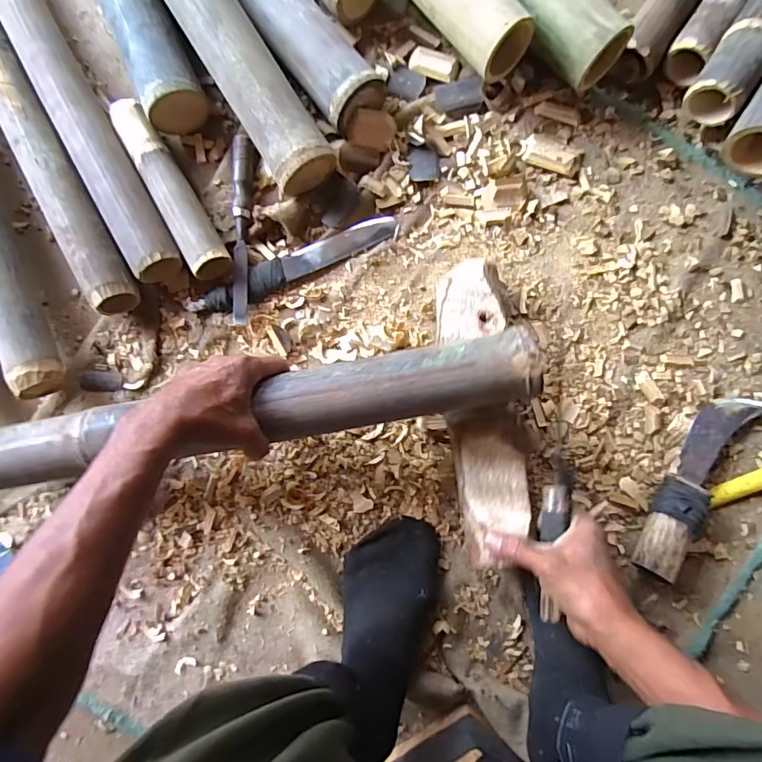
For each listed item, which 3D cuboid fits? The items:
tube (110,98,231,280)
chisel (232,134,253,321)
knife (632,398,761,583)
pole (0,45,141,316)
[{"bbox_3d":[-0.263,-0.241,0.580,0.049,0.041,0.249,-30,86,1],"label":"tube"},{"bbox_3d":[-0.175,-0.190,0.587,0.025,0.020,0.239,0,87,3],"label":"chisel"},{"bbox_3d":[0.366,0.115,0.537,0.063,0.037,0.239,35,77,4],"label":"knife"},{"bbox_3d":[-0.475,-0.374,0.599,0.060,0.058,0.647,-29,85,1],"label":"pole"}]

